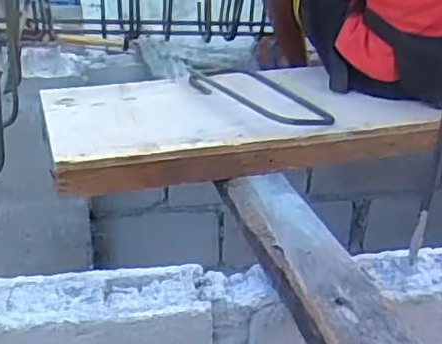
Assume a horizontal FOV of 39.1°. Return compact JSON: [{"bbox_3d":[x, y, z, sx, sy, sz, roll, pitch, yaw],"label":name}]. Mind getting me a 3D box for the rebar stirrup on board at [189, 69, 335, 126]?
[{"bbox_3d":[0.069,-0.129,1.062,0.121,0.024,0.294,-17,34,-32],"label":"rebar stirrup on board"}]

